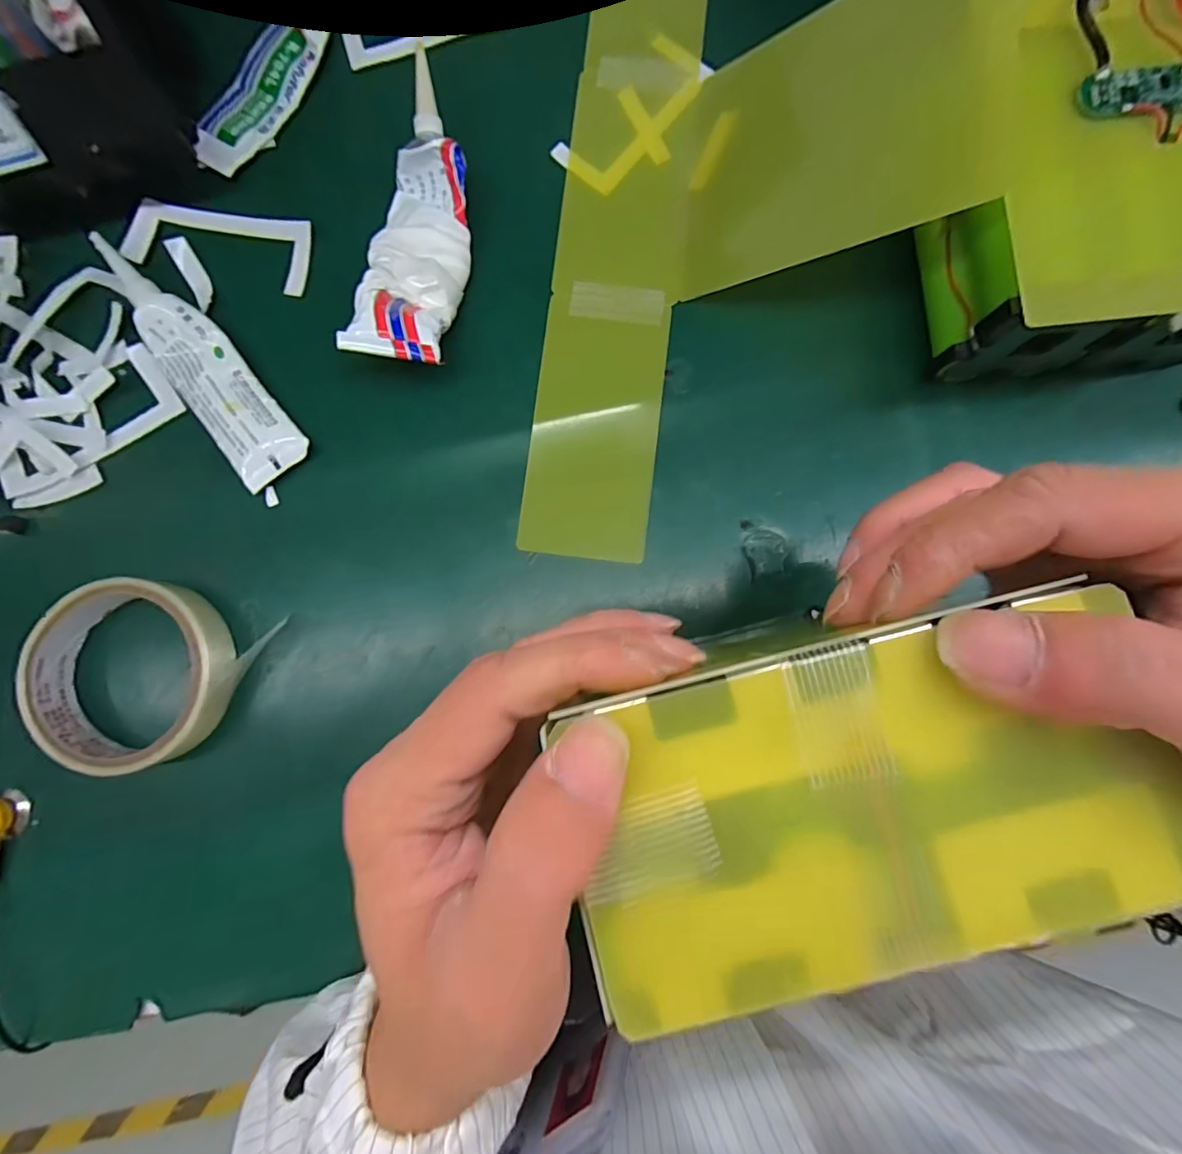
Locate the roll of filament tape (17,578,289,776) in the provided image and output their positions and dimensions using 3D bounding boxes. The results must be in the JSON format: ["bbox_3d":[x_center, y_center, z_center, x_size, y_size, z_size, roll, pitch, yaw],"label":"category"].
[{"bbox_3d":[-0.226,0.046,0.262,0.093,0.026,0.088,0,86,2],"label":"roll of filament tape"}]

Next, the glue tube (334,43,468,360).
[{"bbox_3d":[-0.089,-0.181,0.276,0.047,0.034,0.151,6,86,2],"label":"glue tube"}]

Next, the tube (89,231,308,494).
[{"bbox_3d":[-0.208,-0.113,0.280,0.039,0.015,0.146,-39,86,-1],"label":"tube"}]

